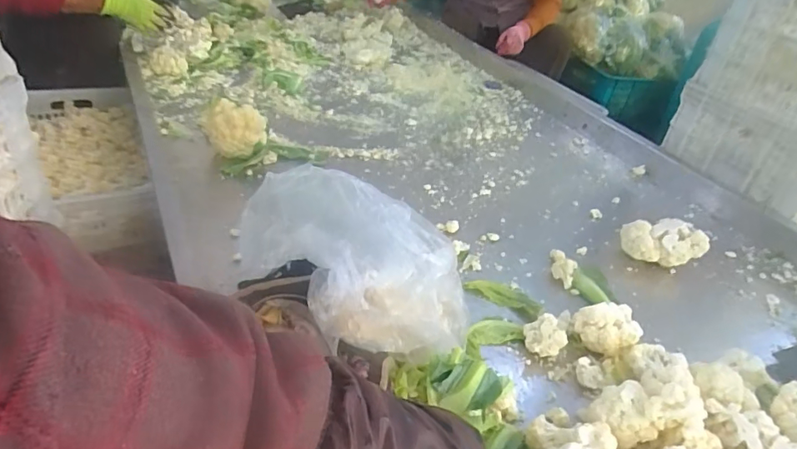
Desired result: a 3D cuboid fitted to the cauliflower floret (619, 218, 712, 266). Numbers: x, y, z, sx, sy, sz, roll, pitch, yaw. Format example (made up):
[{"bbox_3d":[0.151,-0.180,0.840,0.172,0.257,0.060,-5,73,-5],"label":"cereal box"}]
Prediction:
[{"bbox_3d":[0.468,0.030,0.906,0.126,0.079,0.061,11,36,4],"label":"cauliflower floret"}]

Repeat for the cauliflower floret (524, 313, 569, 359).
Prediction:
[{"bbox_3d":[0.209,0.154,0.725,0.056,0.039,0.057,5,36,-4],"label":"cauliflower floret"}]

